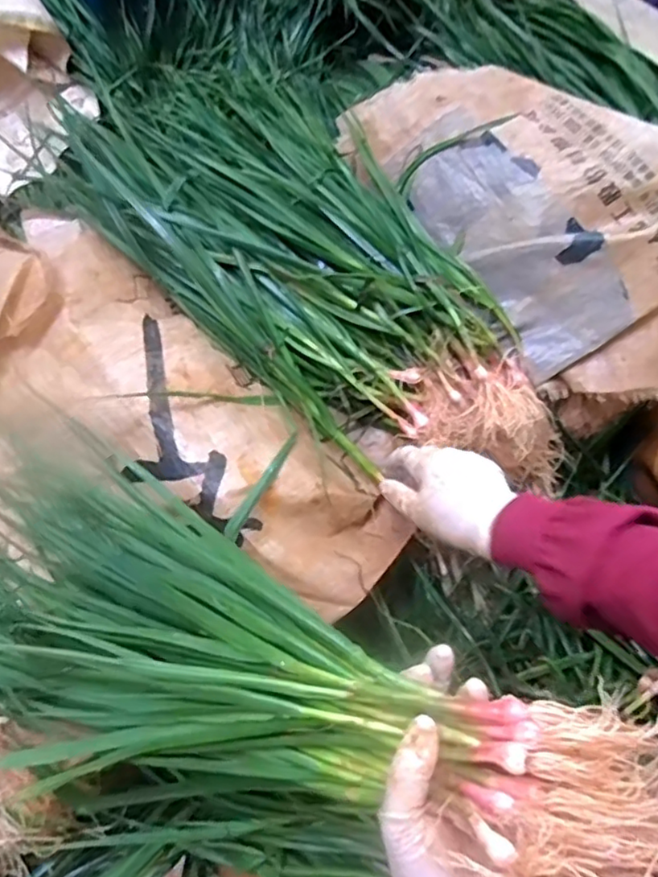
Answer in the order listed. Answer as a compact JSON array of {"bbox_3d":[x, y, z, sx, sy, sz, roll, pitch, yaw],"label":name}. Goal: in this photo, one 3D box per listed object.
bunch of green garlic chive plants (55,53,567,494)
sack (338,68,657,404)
[{"bbox_3d":[0.004,-0.187,0.667,0.322,0.126,0.616,-38,79,-20],"label":"bunch of green garlic chive plants"},{"bbox_3d":[0.240,-0.250,0.666,0.231,0.153,0.455,-35,67,-19],"label":"sack"}]

